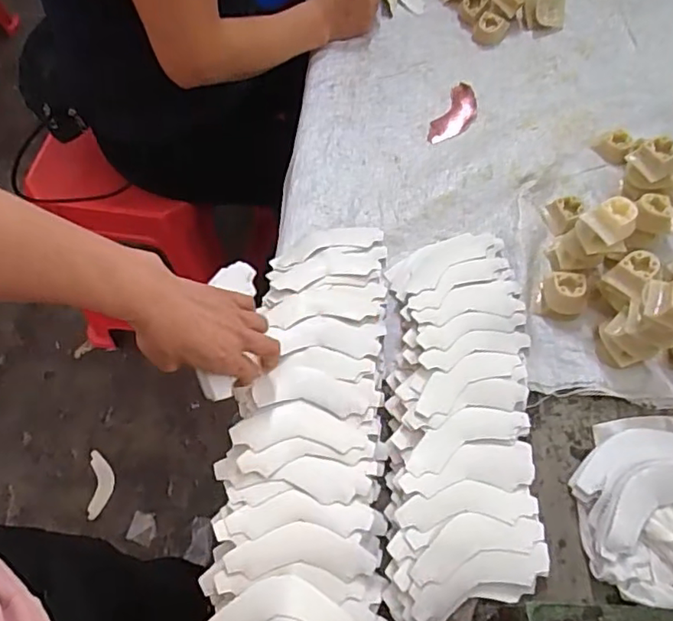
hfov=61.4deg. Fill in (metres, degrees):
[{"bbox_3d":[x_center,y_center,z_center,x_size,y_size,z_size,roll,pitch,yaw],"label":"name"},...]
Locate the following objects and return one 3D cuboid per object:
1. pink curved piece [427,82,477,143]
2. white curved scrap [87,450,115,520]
[{"bbox_3d":[0.155,-0.253,0.728,0.045,0.004,0.116,26,65,14],"label":"pink curved piece"},{"bbox_3d":[-0.487,0.358,1.174,0.048,0.009,0.135,-5,60,-13],"label":"white curved scrap"}]

